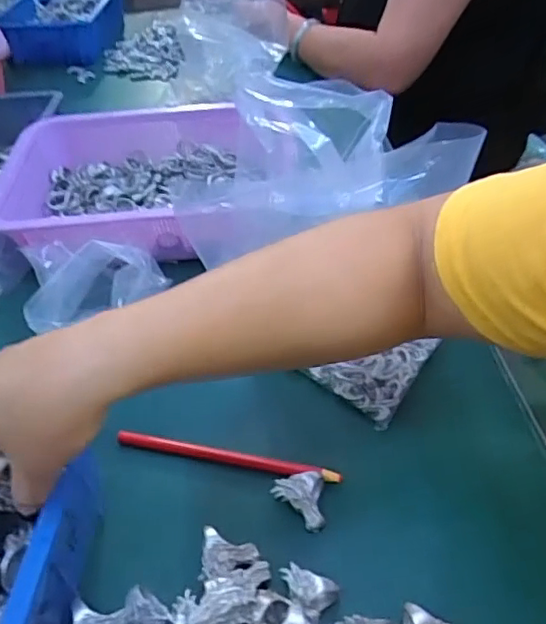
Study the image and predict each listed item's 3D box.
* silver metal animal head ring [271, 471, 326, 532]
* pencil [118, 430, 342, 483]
[{"bbox_3d":[0.022,0.130,0.395,0.035,0.024,0.036,0,45,0],"label":"silver metal animal head ring"},{"bbox_3d":[-0.035,0.105,0.428,0.169,0.010,0.010,7,45,11],"label":"pencil"}]

